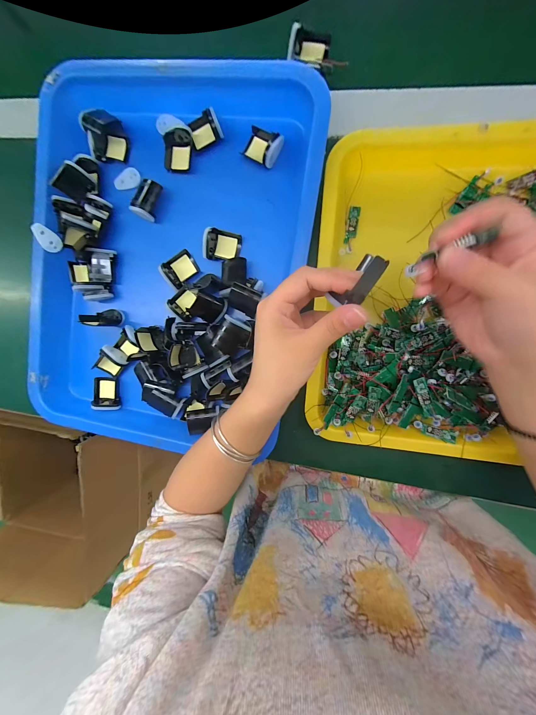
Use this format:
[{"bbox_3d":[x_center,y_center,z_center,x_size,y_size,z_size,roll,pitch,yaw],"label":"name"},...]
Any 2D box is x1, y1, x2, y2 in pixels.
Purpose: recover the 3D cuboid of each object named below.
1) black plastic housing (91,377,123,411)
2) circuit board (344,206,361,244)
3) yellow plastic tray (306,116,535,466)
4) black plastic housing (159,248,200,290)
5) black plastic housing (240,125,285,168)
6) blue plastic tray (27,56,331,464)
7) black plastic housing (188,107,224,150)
[{"bbox_3d":[-0.223,0.050,0.348,0.035,0.012,0.045,0,87,-2],"label":"black plastic housing"},{"bbox_3d":[0.098,-0.154,0.290,0.013,0.004,0.040,9,96,8],"label":"circuit board"},{"bbox_3d":[0.184,-0.063,0.268,0.259,0.042,0.326,4,96,8],"label":"yellow plastic tray"},{"bbox_3d":[-0.111,-0.112,0.315,0.038,0.026,0.034,-34,89,10],"label":"black plastic housing"},{"bbox_3d":[-0.006,-0.242,0.285,0.044,0.018,0.033,39,99,4],"label":"black plastic housing"},{"bbox_3d":[-0.127,-0.116,0.312,0.341,0.044,0.459,11,96,8],"label":"blue plastic tray"},{"bbox_3d":[-0.074,-0.267,0.291,0.036,0.018,0.029,-13,93,9],"label":"black plastic housing"}]

